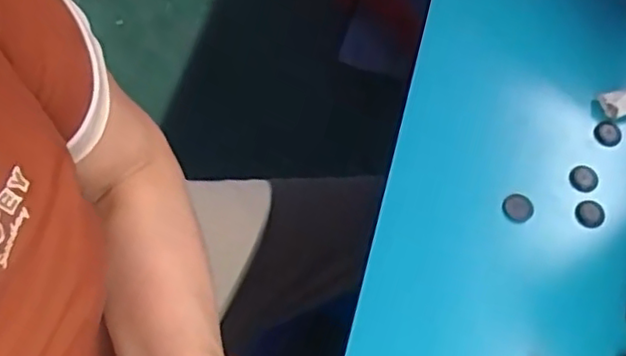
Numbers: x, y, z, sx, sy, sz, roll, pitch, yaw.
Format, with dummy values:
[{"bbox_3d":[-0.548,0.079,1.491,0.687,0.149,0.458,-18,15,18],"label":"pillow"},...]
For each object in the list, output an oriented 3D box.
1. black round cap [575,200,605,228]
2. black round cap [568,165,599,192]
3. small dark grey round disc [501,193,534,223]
[{"bbox_3d":[0.207,0.026,0.478,0.021,0.004,0.019,-26,68,-15],"label":"black round cap"},{"bbox_3d":[0.207,0.000,0.490,0.021,0.006,0.021,1,64,-3],"label":"black round cap"},{"bbox_3d":[0.152,0.022,0.476,0.022,0.006,0.022,1,64,-3],"label":"small dark grey round disc"}]

